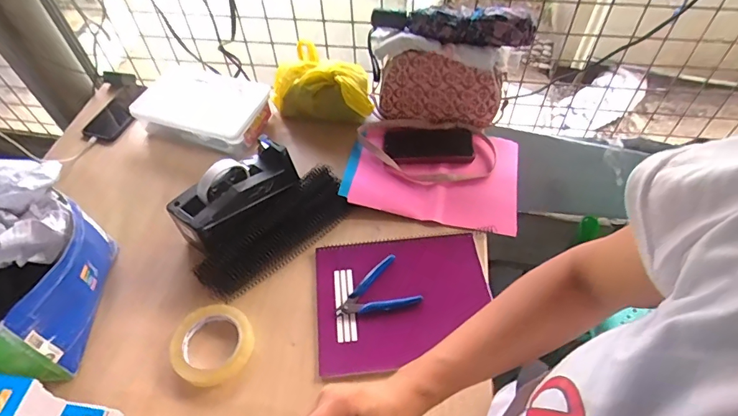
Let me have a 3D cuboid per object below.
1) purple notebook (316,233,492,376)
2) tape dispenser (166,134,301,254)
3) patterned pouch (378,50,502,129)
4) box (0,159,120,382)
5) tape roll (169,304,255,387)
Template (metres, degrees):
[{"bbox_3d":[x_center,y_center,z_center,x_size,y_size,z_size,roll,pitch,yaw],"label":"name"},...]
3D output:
[{"bbox_3d":[0.049,0.124,0.628,0.241,0.010,0.188,-6,53,-3],"label":"purple notebook"},{"bbox_3d":[-0.206,-0.022,0.693,0.095,0.100,0.201,24,57,19],"label":"tape dispenser"},{"bbox_3d":[0.127,-0.209,0.790,0.211,0.143,0.030,2,53,4],"label":"patterned pouch"},{"bbox_3d":[-0.465,0.086,0.584,0.210,0.186,0.238,8,53,8],"label":"box"},{"bbox_3d":[-0.209,0.180,0.591,0.103,0.015,0.102,-1,53,1],"label":"tape roll"}]

